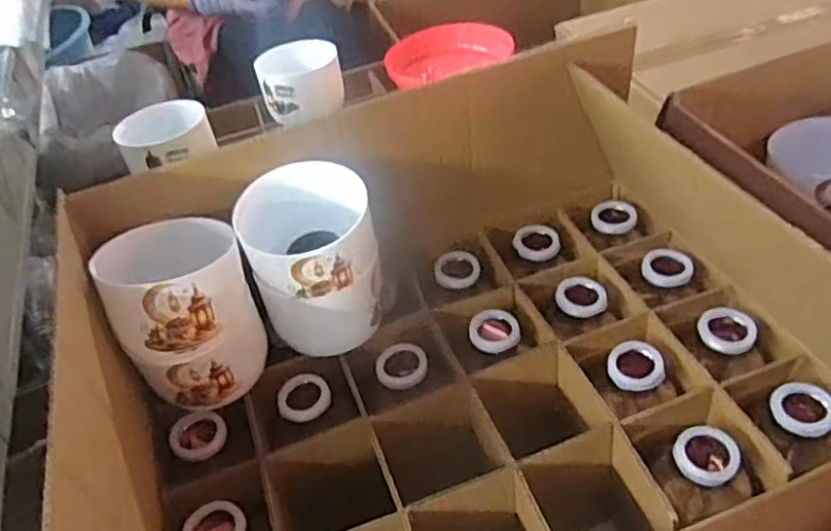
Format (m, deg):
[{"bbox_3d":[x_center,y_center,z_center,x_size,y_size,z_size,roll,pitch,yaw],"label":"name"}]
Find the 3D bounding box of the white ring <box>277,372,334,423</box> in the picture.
[{"bbox_3d":[-0.117,0.140,0.737,0.053,0.018,0.051,-13,43,-5],"label":"white ring"}]

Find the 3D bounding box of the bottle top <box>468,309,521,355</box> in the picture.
[{"bbox_3d":[0.089,0.075,0.791,0.057,0.013,0.055,-5,55,7],"label":"bottle top"}]

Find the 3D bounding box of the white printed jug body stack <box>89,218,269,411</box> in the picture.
[{"bbox_3d":[-0.226,0.043,0.699,0.131,0.166,0.126,-24,45,-17],"label":"white printed jug body stack"}]

